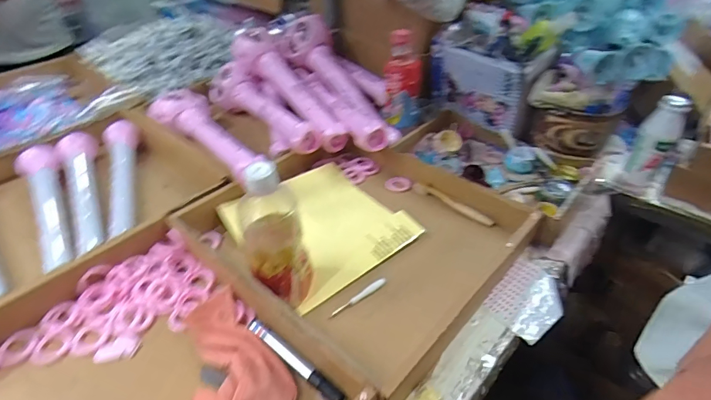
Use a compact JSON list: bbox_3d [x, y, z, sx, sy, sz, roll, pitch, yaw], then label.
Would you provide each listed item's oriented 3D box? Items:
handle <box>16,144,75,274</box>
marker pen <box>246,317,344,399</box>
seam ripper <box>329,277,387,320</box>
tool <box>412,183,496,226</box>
[{"bbox_3d":[-0.459,0.001,0.629,0.055,0.039,0.267,-24,46,-27],"label":"handle"},{"bbox_3d":[-0.067,0.169,0.447,0.137,0.011,0.016,28,47,29],"label":"marker pen"},{"bbox_3d":[0.004,0.118,0.512,0.084,0.009,0.011,-25,48,-28],"label":"seam ripper"},{"bbox_3d":[0.149,0.004,0.655,0.142,0.010,0.012,30,48,31],"label":"tool"}]

